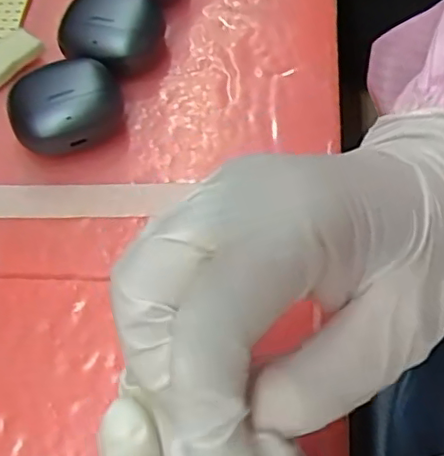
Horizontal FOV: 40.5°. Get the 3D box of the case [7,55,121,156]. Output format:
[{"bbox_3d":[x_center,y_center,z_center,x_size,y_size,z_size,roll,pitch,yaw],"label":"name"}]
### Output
[{"bbox_3d":[-0.080,-0.062,0.311,0.056,0.029,0.045,-29,64,-13],"label":"case"}]

